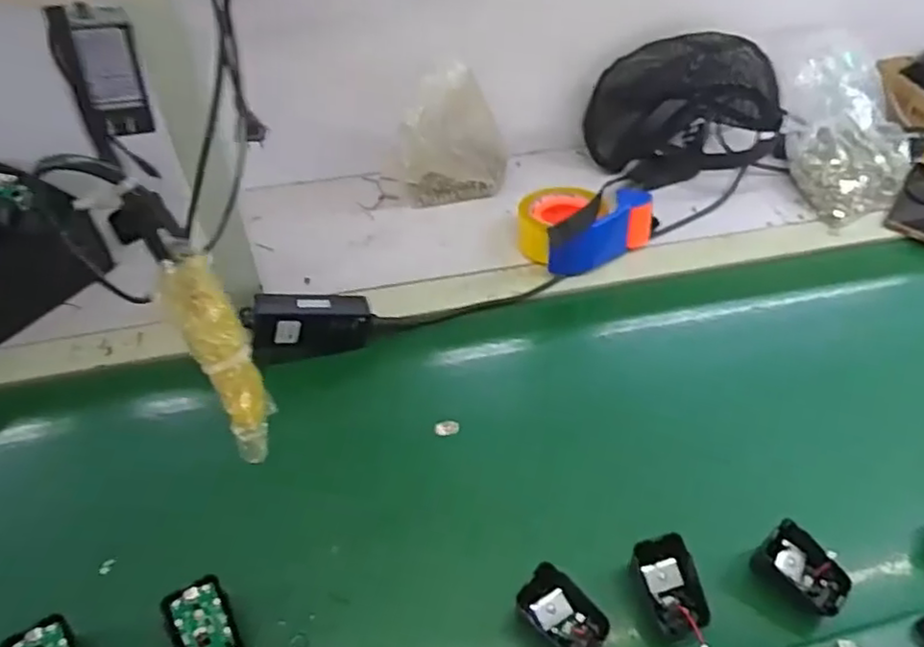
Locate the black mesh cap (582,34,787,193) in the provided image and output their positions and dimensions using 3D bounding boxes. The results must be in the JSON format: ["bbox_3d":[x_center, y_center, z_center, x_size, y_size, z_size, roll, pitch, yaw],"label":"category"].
[{"bbox_3d":[0.289,-0.288,0.867,0.239,0.171,0.136,-7,47,-6],"label":"black mesh cap"}]

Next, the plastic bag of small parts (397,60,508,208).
[{"bbox_3d":[-0.016,-0.224,0.807,0.146,0.167,0.059,-4,47,-3],"label":"plastic bag of small parts"}]

